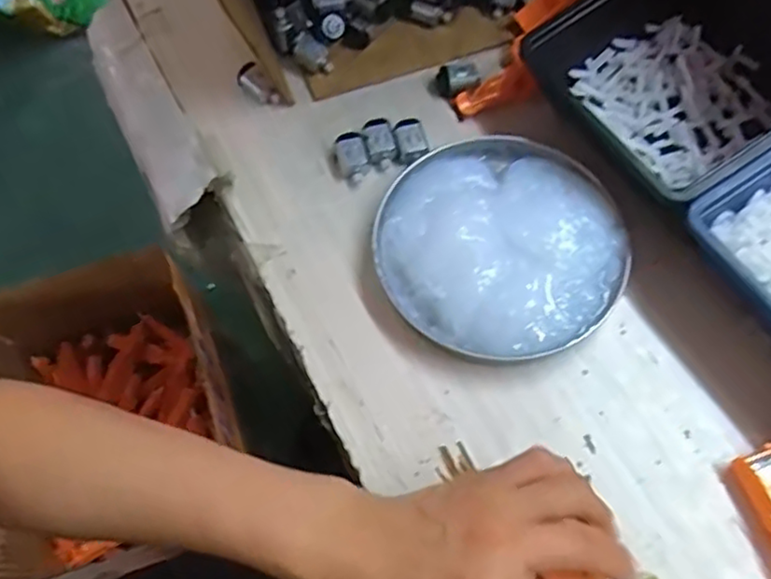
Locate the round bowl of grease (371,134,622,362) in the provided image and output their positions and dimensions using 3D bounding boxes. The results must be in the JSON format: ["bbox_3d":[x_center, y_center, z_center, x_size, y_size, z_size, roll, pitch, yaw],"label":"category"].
[{"bbox_3d":[0.066,-0.030,0.391,0.137,0.025,0.141,-1,66,3],"label":"round bowl of grease"}]

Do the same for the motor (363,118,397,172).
[{"bbox_3d":[-0.003,-0.094,0.427,0.018,0.015,0.029,-17,66,-4],"label":"motor"}]

